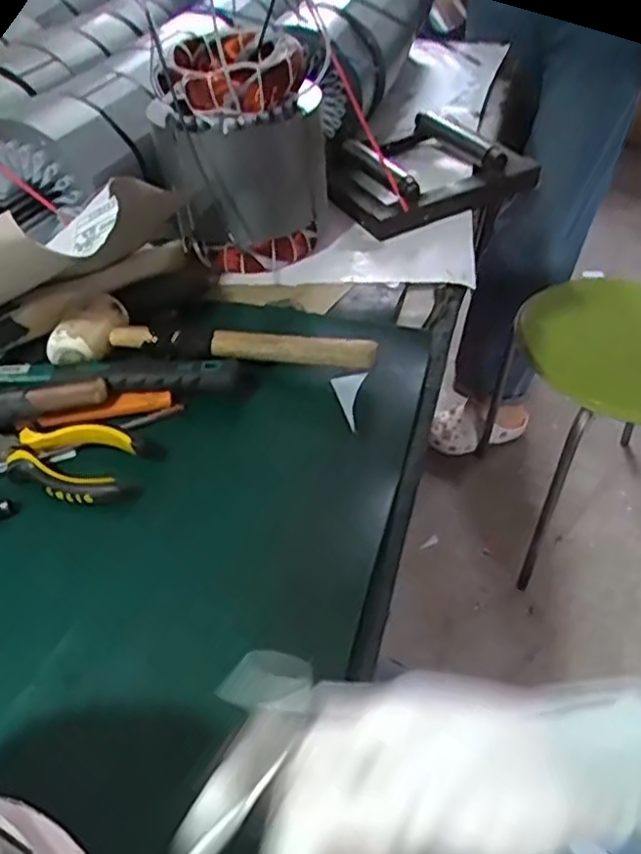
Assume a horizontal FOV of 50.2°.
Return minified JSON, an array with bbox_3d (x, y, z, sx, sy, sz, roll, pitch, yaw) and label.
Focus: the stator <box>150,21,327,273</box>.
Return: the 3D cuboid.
[{"bbox_3d":[-0.073,-0.260,0.653,0.157,0.175,0.148,-7,46,-6],"label":"stator"}]

